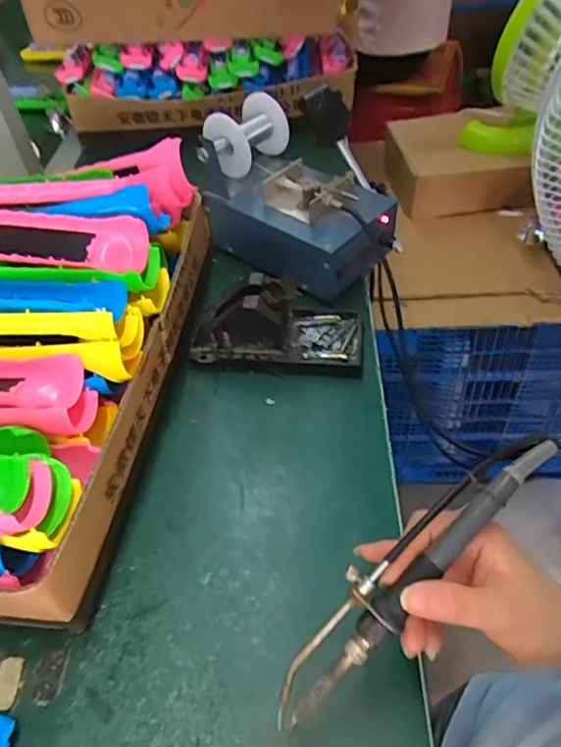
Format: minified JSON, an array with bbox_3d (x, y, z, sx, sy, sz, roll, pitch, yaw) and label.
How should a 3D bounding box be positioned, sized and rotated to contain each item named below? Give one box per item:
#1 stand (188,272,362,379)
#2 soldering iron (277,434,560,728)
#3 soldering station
[{"bbox_3d":[-0.003,-0.053,0.509,0.151,0.075,0.087,3,49,8],"label":"stand"},{"bbox_3d":[0.070,0.105,0.298,0.205,0.017,0.032,-45,56,-3],"label":"soldering iron"},{"bbox_3d":[0.016,-0.184,0.577,0.203,0.137,0.118,30,57,28],"label":"soldering station"}]

